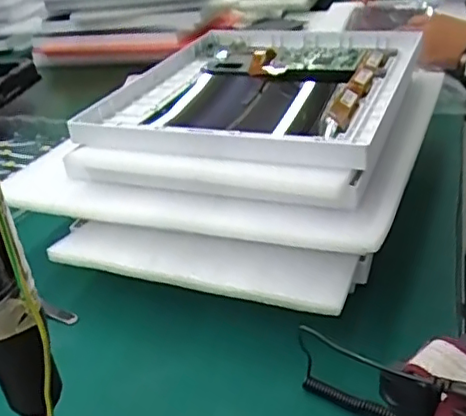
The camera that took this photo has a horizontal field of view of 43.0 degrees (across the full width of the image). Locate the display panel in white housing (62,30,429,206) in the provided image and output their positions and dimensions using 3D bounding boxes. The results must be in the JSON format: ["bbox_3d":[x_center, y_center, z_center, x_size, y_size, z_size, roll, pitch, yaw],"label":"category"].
[{"bbox_3d":[0.019,-0.100,0.554,0.262,0.047,0.348,5,32,21],"label":"display panel in white housing"}]

